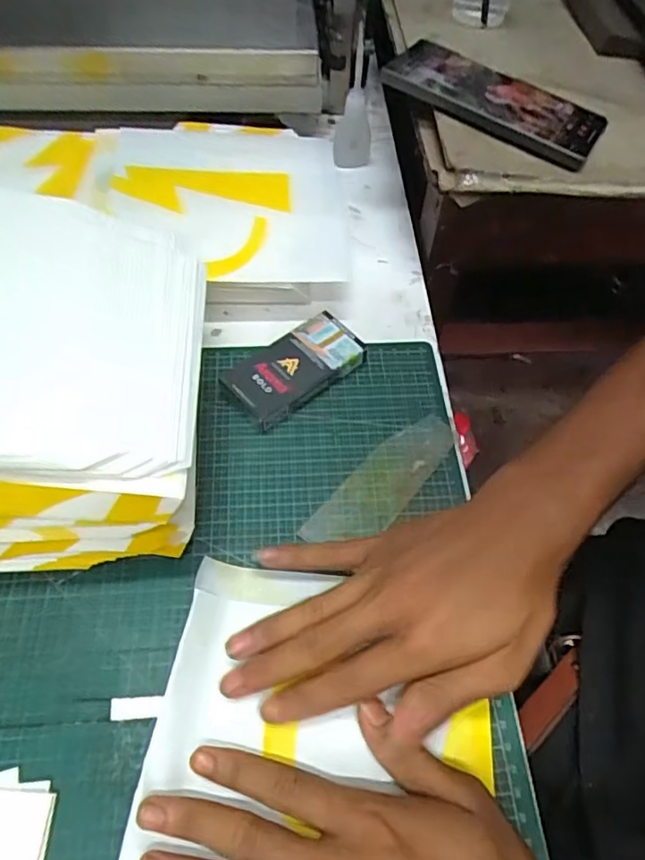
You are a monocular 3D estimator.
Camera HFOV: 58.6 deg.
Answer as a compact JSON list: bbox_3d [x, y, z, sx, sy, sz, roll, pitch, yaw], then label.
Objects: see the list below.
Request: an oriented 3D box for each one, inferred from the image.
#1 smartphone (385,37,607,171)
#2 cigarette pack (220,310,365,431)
[{"bbox_3d":[0.128,-0.246,0.424,0.159,0.009,0.076,32,60,13],"label":"smartphone"},{"bbox_3d":[-0.022,-0.044,0.399,0.091,0.020,0.055,-34,65,-21],"label":"cigarette pack"}]

